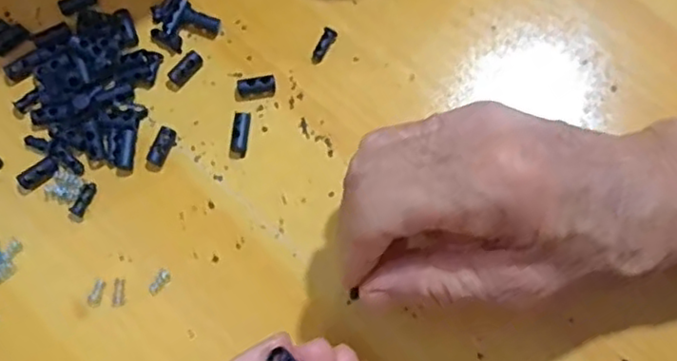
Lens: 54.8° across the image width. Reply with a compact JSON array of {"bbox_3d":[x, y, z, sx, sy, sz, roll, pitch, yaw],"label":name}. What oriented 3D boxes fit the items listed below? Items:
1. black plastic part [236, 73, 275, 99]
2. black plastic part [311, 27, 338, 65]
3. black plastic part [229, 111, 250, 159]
[{"bbox_3d":[-0.040,-0.046,0.317,0.018,0.007,0.009,-9,75,-1],"label":"black plastic part"},{"bbox_3d":[-0.007,-0.067,0.322,0.007,0.004,0.020,26,77,8],"label":"black plastic part"},{"bbox_3d":[-0.047,-0.022,0.312,0.007,0.006,0.021,6,75,3],"label":"black plastic part"}]

